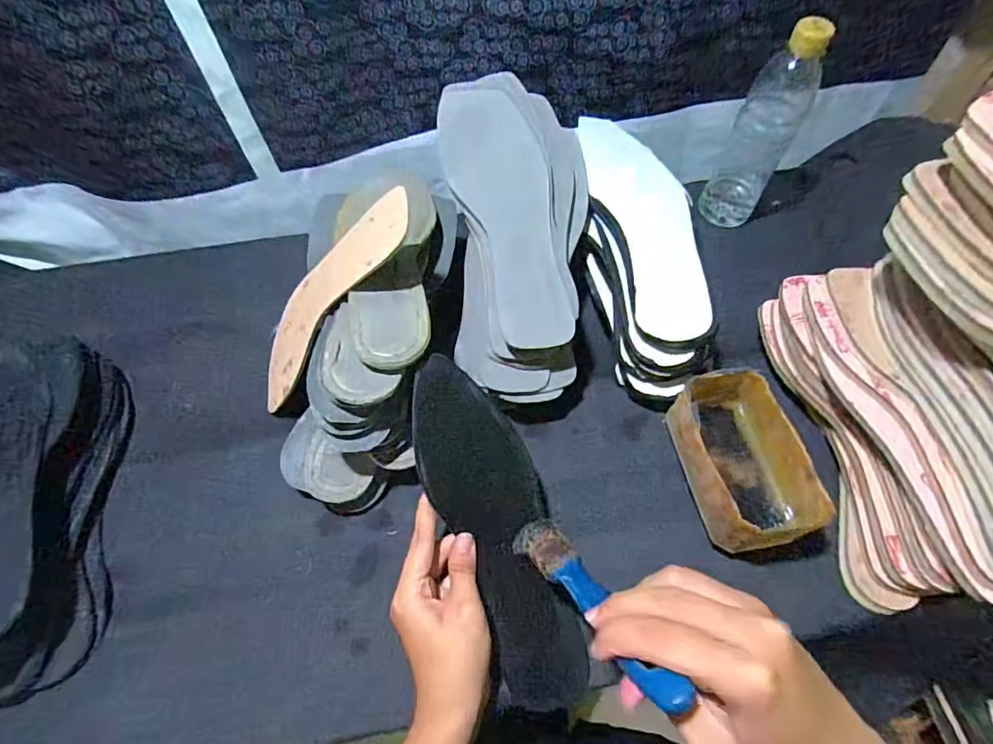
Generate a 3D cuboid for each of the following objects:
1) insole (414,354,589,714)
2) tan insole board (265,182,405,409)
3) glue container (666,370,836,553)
[{"bbox_3d":[0.002,0.110,0.362,0.072,0.026,0.245,-20,86,-10],"label":"insole"},{"bbox_3d":[-0.140,-0.057,0.407,0.011,0.228,0.078,11,50,-44],"label":"tan insole board"},{"bbox_3d":[0.178,0.067,0.386,0.079,0.059,0.130,-12,60,-6],"label":"glue container"}]

